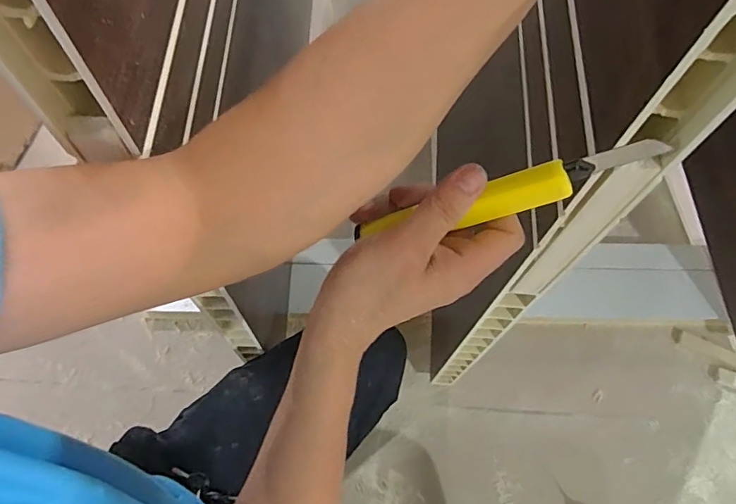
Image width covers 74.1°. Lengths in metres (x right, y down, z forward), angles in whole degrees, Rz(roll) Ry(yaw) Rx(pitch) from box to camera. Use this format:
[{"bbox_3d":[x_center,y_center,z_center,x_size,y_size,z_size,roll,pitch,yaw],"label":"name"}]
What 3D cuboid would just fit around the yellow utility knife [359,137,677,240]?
[{"bbox_3d":[0.077,-0.033,0.296,0.180,0.027,0.013,-16,61,20],"label":"yellow utility knife"}]

